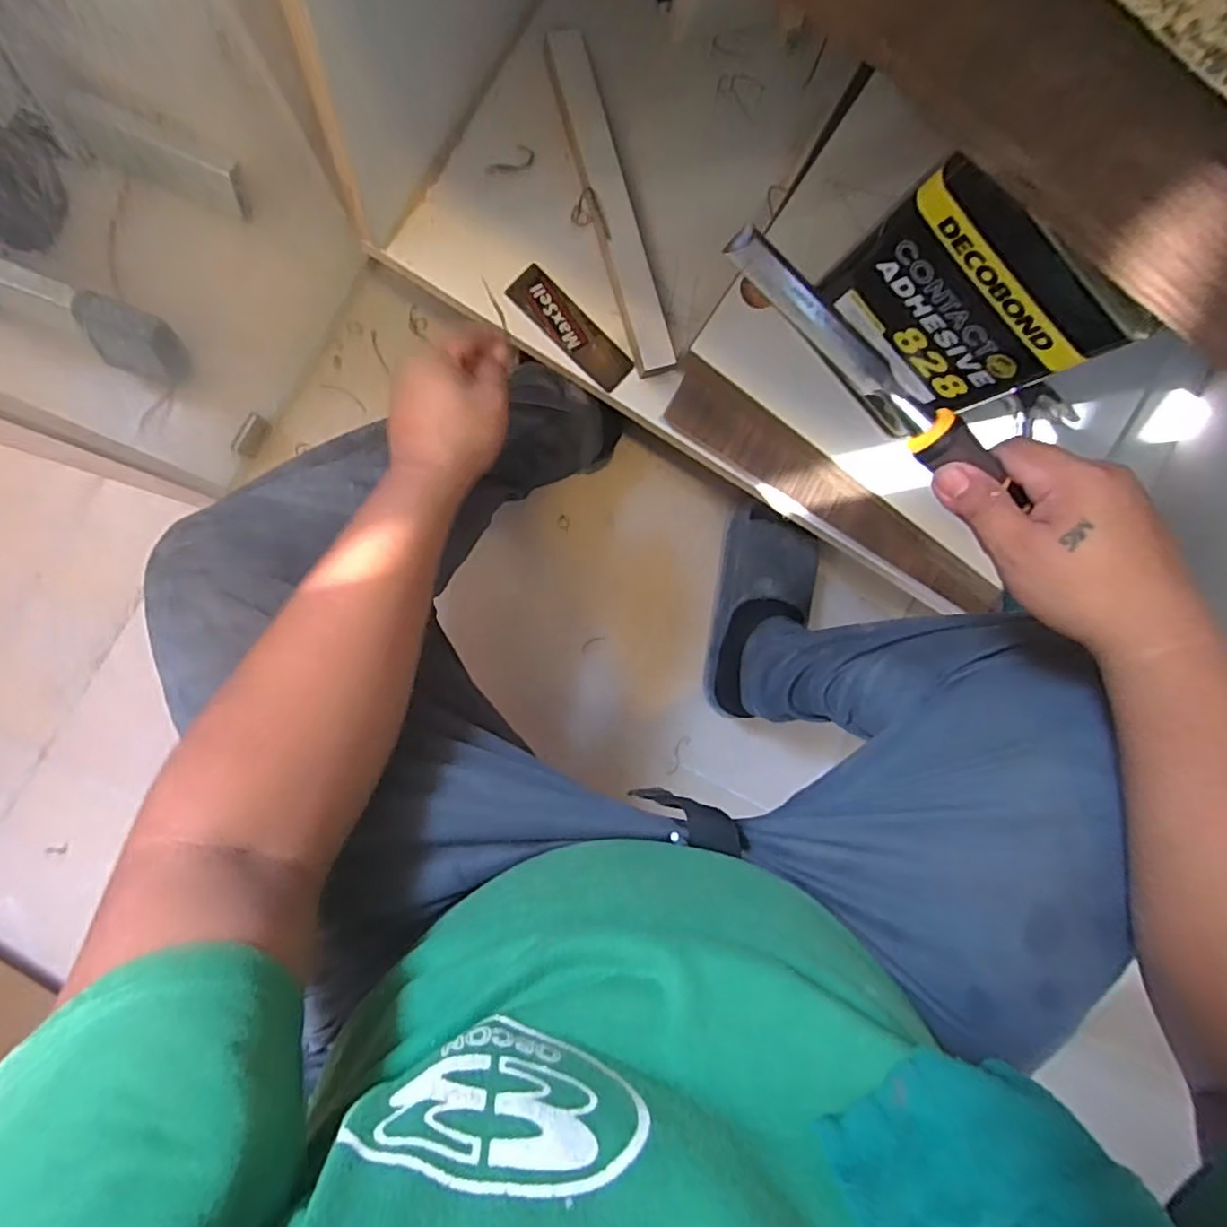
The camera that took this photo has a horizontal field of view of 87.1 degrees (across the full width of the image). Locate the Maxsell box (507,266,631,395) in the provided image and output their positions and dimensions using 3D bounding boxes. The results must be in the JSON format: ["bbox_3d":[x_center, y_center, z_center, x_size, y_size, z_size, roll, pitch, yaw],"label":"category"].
[{"bbox_3d":[-0.042,-0.275,0.626,0.134,0.013,0.041,44,83,-9],"label":"Maxsell box"}]

